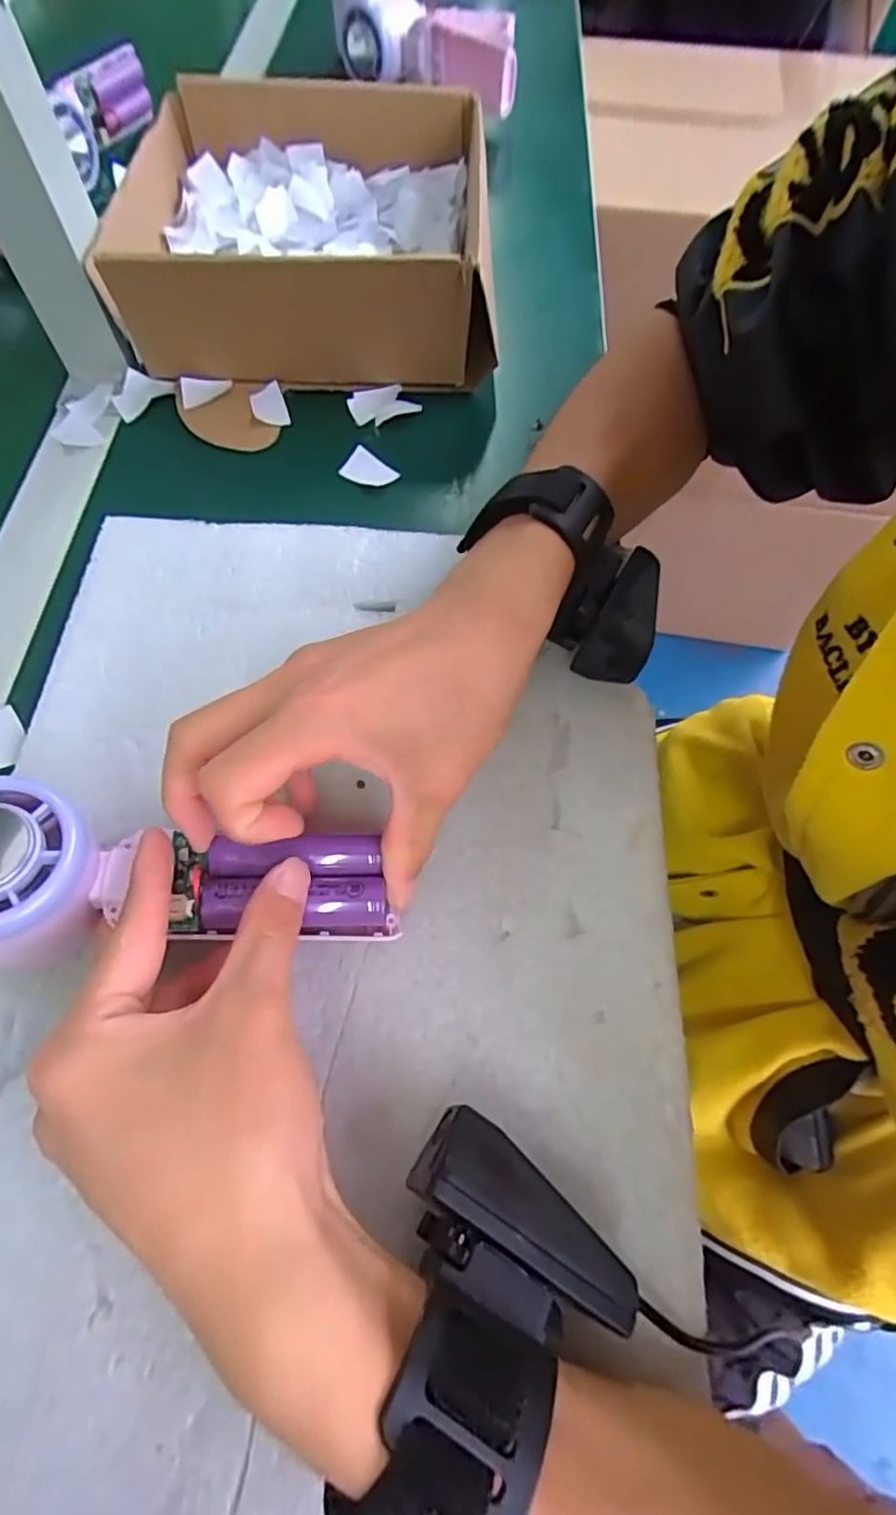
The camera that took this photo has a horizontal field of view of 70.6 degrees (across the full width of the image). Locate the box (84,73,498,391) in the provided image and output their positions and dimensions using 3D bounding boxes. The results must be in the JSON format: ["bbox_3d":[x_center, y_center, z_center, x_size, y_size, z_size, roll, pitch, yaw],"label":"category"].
[{"bbox_3d":[-0.095,-0.350,0.415,0.228,0.080,0.251,-1,65,-3],"label":"box"}]

